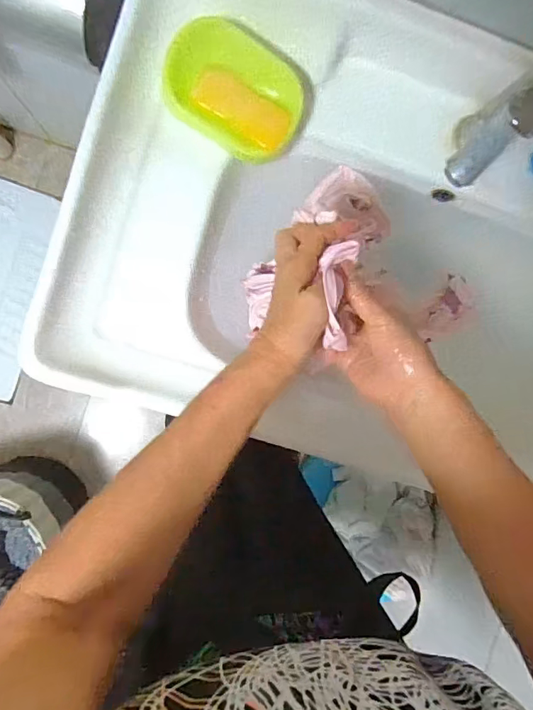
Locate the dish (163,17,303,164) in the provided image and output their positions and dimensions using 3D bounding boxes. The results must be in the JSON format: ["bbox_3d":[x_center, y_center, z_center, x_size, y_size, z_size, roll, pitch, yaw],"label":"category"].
[{"bbox_3d":[-0.035,-0.280,0.511,0.145,0.042,0.104,26,104,-15],"label":"dish"}]

